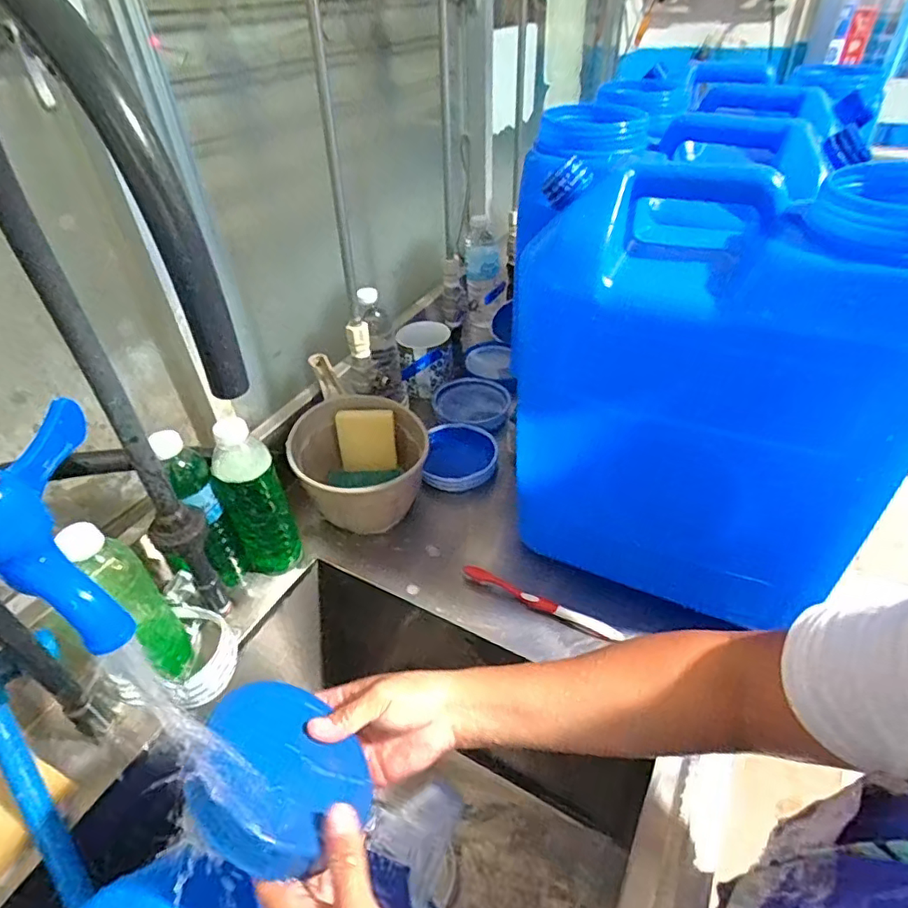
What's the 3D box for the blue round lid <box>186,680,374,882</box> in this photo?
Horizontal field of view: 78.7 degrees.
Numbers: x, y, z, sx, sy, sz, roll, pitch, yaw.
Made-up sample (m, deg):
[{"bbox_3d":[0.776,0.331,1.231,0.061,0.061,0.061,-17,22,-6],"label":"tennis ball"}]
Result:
[{"bbox_3d":[-0.110,0.202,0.356,0.109,0.024,0.111,39,10,5],"label":"blue round lid"}]

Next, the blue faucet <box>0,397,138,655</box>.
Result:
[{"bbox_3d":[-0.174,0.034,0.241,0.043,0.081,0.073,-15,41,-12],"label":"blue faucet"}]

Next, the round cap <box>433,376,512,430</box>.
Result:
[{"bbox_3d":[0.040,-0.082,0.895,0.123,0.030,0.126,0,42,0],"label":"round cap"}]

